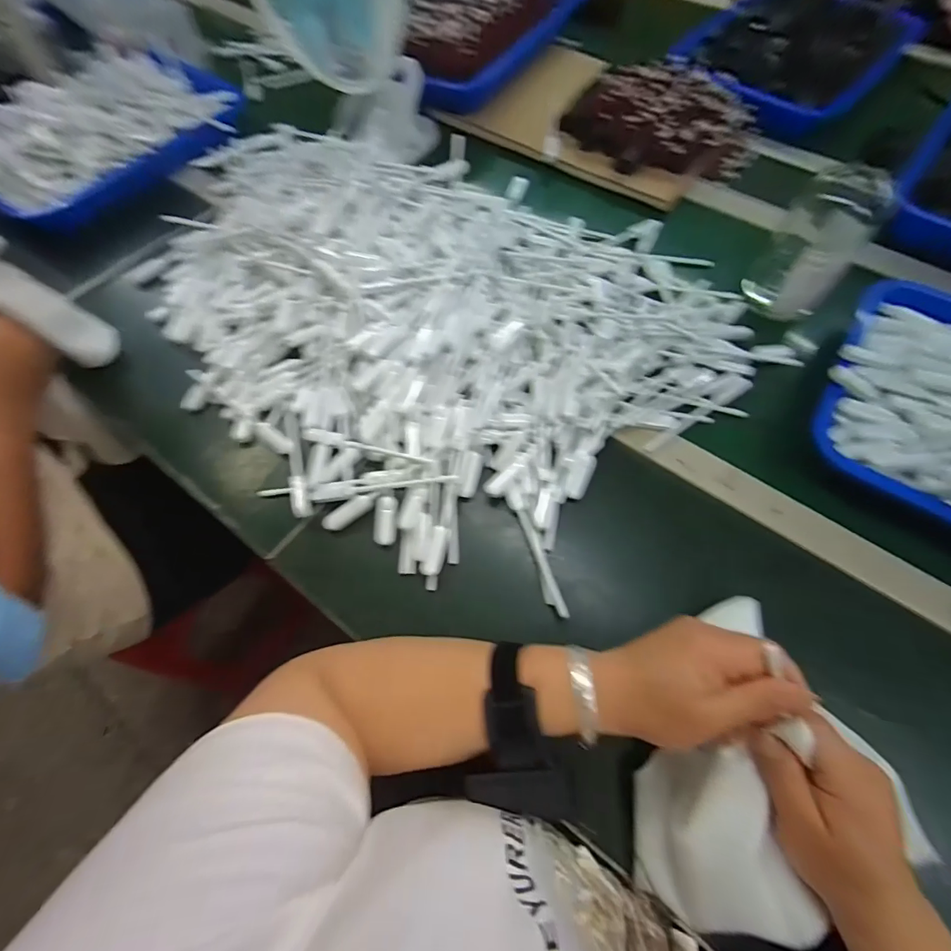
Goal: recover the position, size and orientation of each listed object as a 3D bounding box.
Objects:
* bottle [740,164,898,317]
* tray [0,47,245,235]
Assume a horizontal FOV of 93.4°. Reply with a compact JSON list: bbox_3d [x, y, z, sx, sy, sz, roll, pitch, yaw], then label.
[{"bbox_3d":[0.350,-0.241,0.458,0.078,0.124,0.073,35,71,17],"label":"bottle"},{"bbox_3d":[-0.530,-0.499,0.640,0.254,0.061,0.364,31,70,16],"label":"tray"}]

